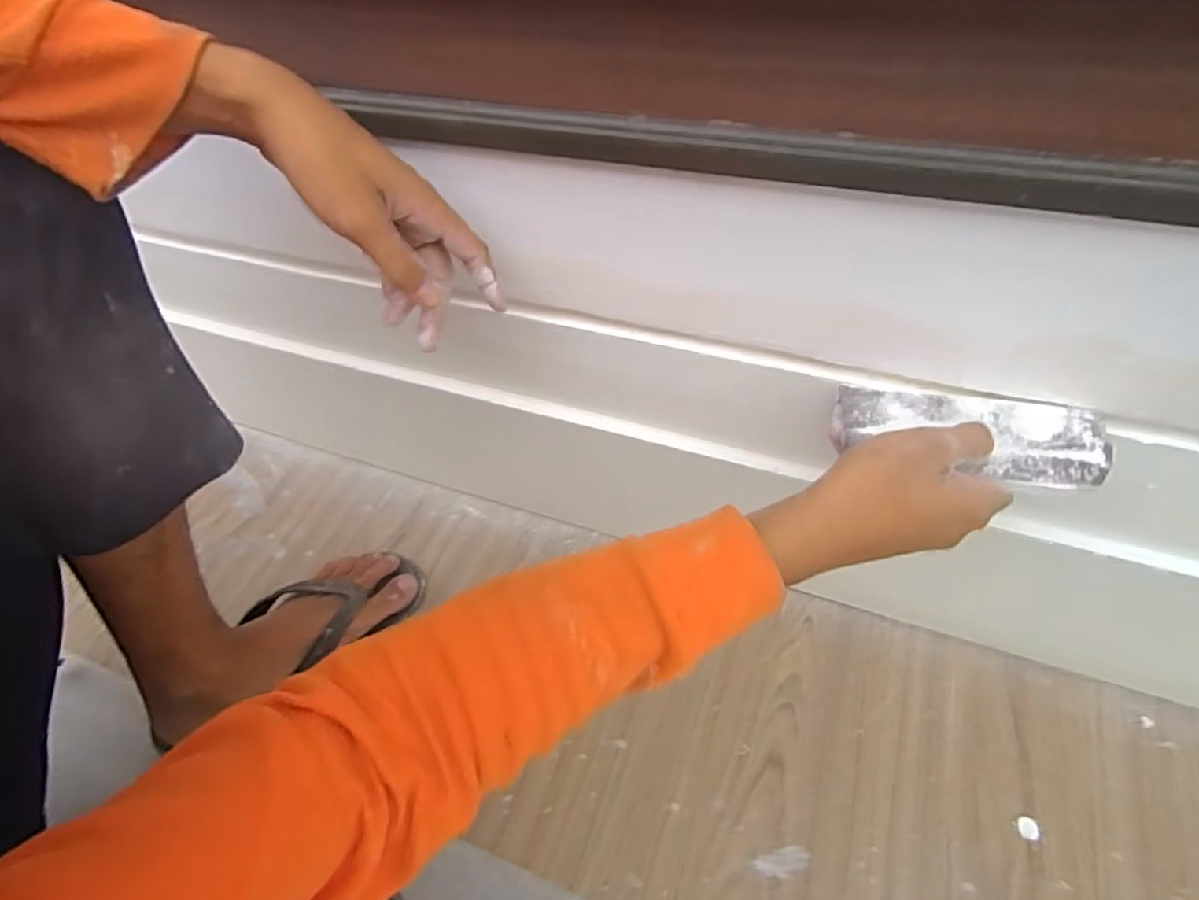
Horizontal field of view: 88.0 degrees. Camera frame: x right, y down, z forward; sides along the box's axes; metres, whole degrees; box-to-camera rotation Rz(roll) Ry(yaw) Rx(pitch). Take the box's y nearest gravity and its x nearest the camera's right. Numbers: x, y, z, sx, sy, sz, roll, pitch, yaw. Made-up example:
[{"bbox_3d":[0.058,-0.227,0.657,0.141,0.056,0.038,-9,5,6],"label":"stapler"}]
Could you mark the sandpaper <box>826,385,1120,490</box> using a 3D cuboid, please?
[{"bbox_3d":[0.216,-0.011,0.370,0.143,0.012,0.057,11,53,19],"label":"sandpaper"}]

